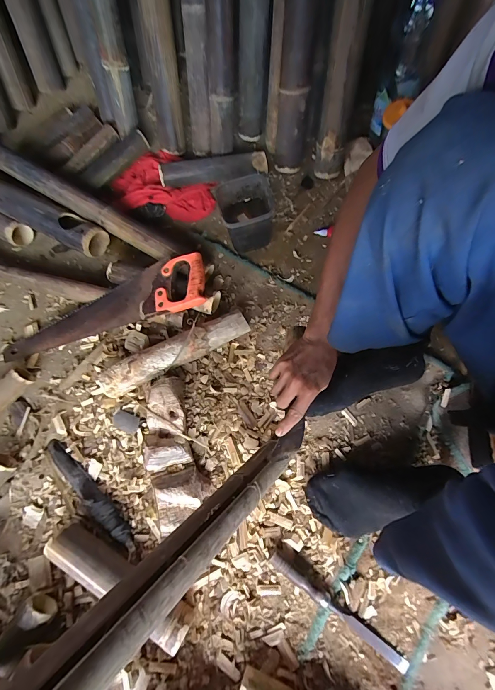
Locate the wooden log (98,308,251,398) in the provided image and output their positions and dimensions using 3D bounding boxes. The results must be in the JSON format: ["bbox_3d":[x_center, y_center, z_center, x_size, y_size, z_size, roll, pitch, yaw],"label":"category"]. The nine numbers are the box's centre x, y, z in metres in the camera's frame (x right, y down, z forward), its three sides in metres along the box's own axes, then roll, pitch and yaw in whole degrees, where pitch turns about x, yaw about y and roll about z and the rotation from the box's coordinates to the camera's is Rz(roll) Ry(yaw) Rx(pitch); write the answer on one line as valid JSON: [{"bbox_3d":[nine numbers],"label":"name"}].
[{"bbox_3d":[-0.148,0.016,0.647,0.318,0.053,0.058,-26,69,-3],"label":"wooden log"}]

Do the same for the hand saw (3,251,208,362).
[{"bbox_3d":[-0.323,-0.074,0.695,0.497,0.031,0.126,-20,70,10],"label":"hand saw"}]

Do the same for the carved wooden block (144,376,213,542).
[{"bbox_3d":[-0.138,0.199,0.581,0.094,0.053,0.267,-19,69,-1],"label":"carved wooden block"}]

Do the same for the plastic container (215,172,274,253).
[{"bbox_3d":[0.002,-0.285,0.714,0.113,0.129,0.115,-15,69,1],"label":"plastic container"}]

